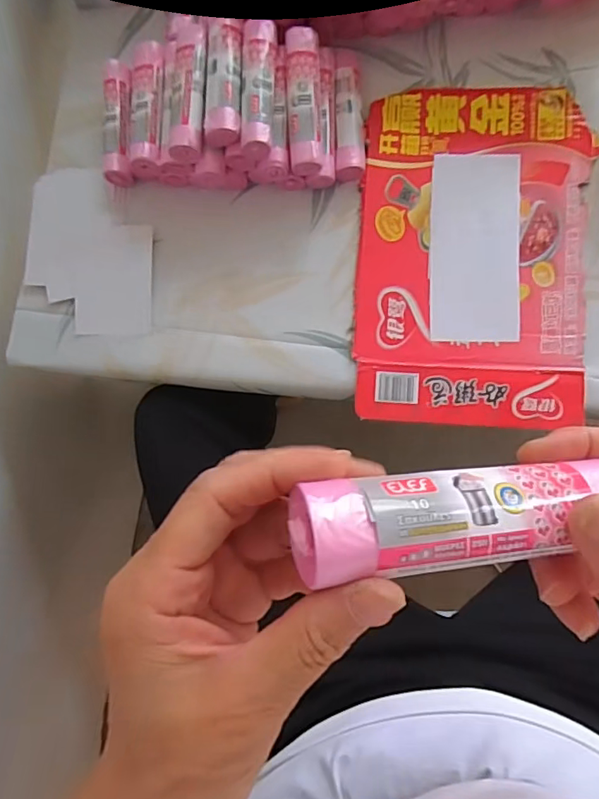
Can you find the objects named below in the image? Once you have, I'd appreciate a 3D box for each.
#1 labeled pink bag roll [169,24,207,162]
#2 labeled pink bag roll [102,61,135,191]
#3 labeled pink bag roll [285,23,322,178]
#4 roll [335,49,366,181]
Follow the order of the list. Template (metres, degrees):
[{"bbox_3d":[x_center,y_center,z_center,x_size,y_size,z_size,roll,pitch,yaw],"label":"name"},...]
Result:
[{"bbox_3d":[-0.097,-0.274,0.447,0.029,0.022,0.122,1,84,7],"label":"labeled pink bag roll"},{"bbox_3d":[-0.176,-0.269,0.495,0.025,0.026,0.117,-2,85,6],"label":"labeled pink bag roll"},{"bbox_3d":[0.005,-0.265,0.452,0.029,0.027,0.119,-3,84,7],"label":"labeled pink bag roll"},{"bbox_3d":[0.048,-0.270,0.479,0.026,0.023,0.119,-1,85,6],"label":"roll"}]

